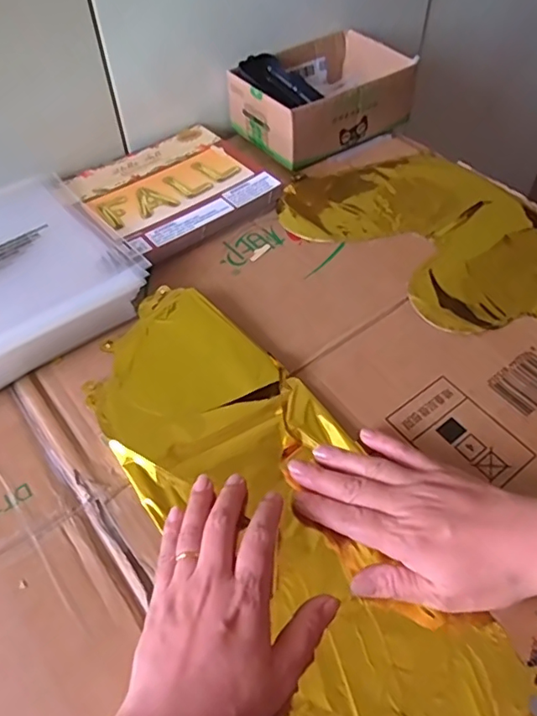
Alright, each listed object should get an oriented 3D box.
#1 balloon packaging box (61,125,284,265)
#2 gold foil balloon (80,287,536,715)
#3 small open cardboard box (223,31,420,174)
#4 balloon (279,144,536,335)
[{"bbox_3d":[-0.103,-0.181,0.603,0.179,0.021,0.174,-34,58,-22],"label":"balloon packaging box"},{"bbox_3d":[0.008,0.106,0.382,0.142,0.022,0.426,-28,58,-19],"label":"gold foil balloon"},{"bbox_3d":[0.062,-0.313,0.671,0.187,0.070,0.146,-31,57,-21],"label":"small open cardboard box"},{"bbox_3d":[0.213,-0.093,0.523,0.200,0.007,0.418,-35,58,-23],"label":"balloon"}]

